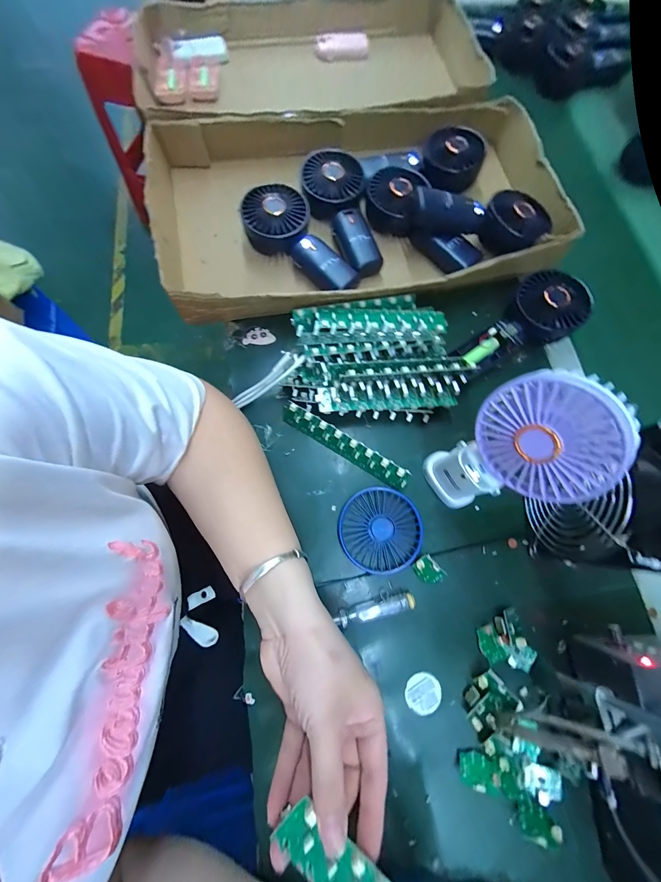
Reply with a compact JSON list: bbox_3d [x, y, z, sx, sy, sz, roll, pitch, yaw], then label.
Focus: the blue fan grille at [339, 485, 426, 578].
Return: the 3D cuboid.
[{"bbox_3d":[0.053,0.094,0.323,0.085,0.016,0.086,20,74,4],"label":"blue fan grille"}]

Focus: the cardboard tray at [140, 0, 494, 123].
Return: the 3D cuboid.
[{"bbox_3d":[-0.033,-0.616,0.501,0.534,0.091,0.338,-9,74,-5],"label":"cardboard tray"}]

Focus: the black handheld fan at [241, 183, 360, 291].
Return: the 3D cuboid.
[{"bbox_3d":[-0.039,-0.264,0.404,0.179,0.049,0.086,43,79,-3],"label":"black handheld fan"}]

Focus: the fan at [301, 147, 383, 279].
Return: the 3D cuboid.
[{"bbox_3d":[0.016,-0.314,0.418,0.086,0.046,0.189,-14,75,-6],"label":"fan"}]

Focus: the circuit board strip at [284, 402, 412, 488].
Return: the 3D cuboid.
[{"bbox_3d":[0.015,0.004,0.338,0.158,0.030,0.009,30,43,8],"label":"circuit board strip"}]

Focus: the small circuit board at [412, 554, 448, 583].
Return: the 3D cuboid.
[{"bbox_3d":[0.101,0.133,0.309,0.032,0.009,0.024,40,106,-4],"label":"small circuit board"}]

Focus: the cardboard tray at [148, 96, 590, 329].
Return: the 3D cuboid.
[{"bbox_3d":[0.047,-0.317,0.416,0.512,0.077,0.290,-12,75,-6],"label":"cardboard tray"}]

